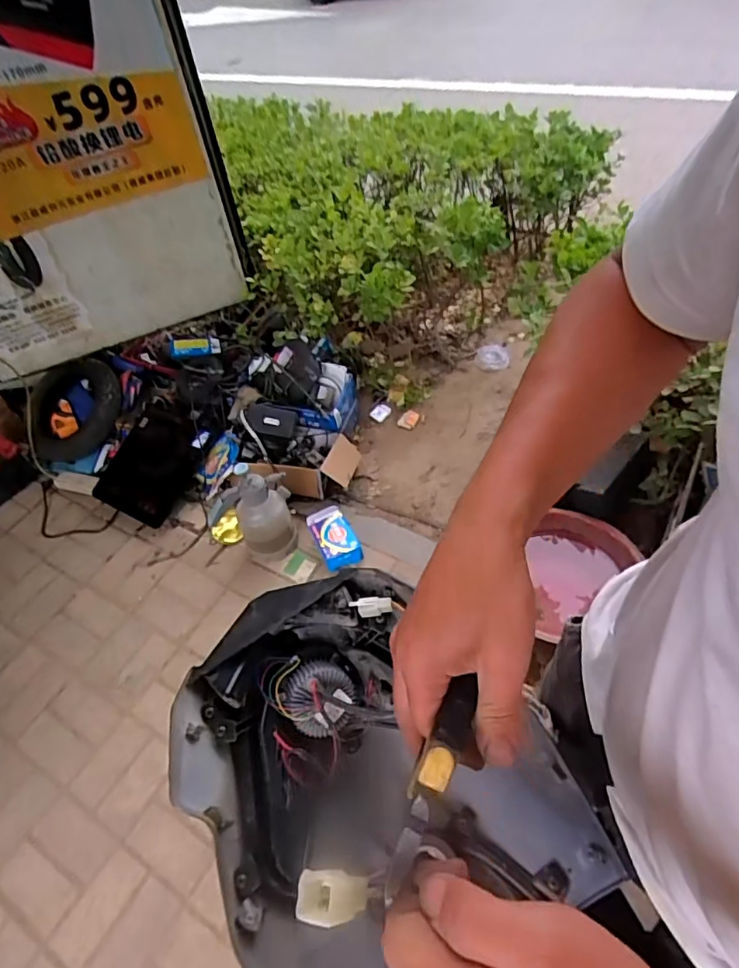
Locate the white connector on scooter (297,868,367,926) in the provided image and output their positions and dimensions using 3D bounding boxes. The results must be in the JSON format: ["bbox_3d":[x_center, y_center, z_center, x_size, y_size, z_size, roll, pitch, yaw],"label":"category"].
[{"bbox_3d":[-0.015,0.175,0.228,0.013,0.035,0.019,-45,31,19],"label":"white connector on scooter"}]

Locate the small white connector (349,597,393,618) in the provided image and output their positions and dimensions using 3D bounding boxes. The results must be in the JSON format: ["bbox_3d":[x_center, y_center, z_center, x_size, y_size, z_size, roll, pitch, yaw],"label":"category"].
[{"bbox_3d":[0.002,0.110,0.493,0.038,0.011,0.016,-10,50,1],"label":"small white connector"}]

